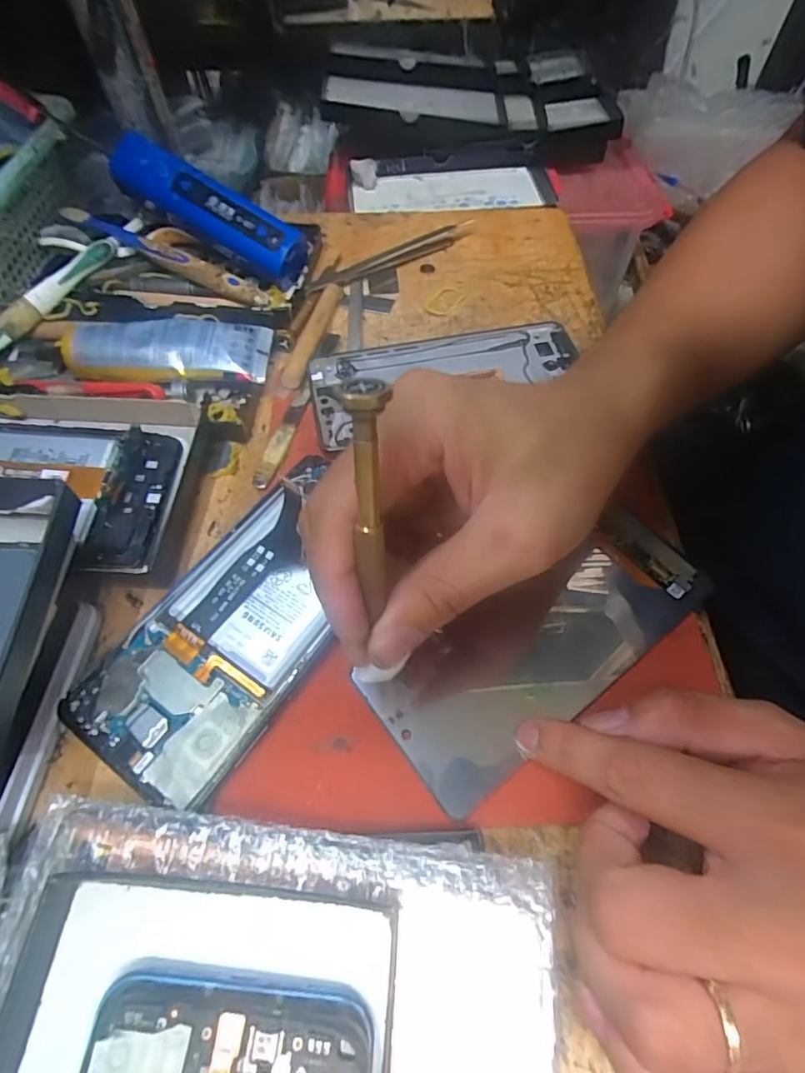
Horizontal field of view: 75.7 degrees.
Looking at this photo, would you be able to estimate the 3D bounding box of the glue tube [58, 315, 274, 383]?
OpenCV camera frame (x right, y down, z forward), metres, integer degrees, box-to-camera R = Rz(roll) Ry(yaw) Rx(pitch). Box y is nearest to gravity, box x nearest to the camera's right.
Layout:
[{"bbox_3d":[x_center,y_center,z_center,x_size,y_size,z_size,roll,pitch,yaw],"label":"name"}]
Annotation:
[{"bbox_3d":[-0.137,-0.110,0.301,0.114,0.017,0.037,-1,58,-1],"label":"glue tube"}]

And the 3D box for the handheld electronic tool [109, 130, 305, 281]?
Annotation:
[{"bbox_3d":[-0.131,-0.220,0.349,0.130,0.035,0.029,29,60,-6],"label":"handheld electronic tool"}]

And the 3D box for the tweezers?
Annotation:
[{"bbox_3d":[-0.006,-0.208,0.385,0.152,0.014,0.015,-30,63,-17],"label":"tweezers"}]

